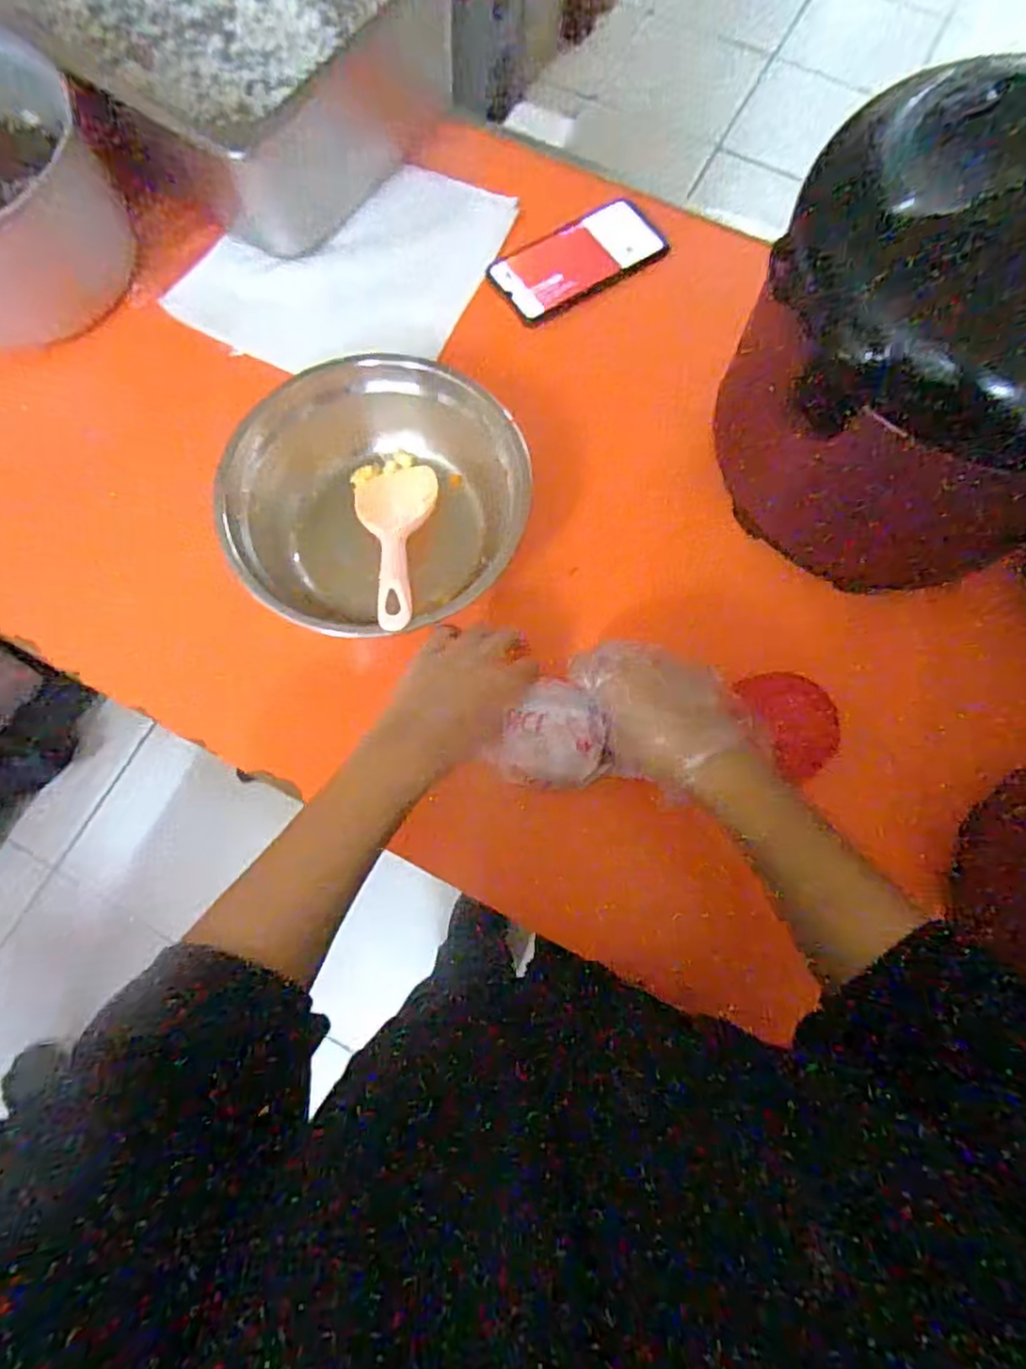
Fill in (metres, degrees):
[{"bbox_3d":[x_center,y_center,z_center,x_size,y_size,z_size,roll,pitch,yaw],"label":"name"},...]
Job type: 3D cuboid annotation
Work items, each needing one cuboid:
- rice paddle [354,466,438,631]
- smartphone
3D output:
[{"bbox_3d":[-0.093,-0.112,0.515,0.065,0.027,0.178,-5,45,-1],"label":"rice paddle"},{"bbox_3d":[0.060,-0.410,0.638,0.164,0.016,0.090,-28,75,-7],"label":"smartphone"}]

